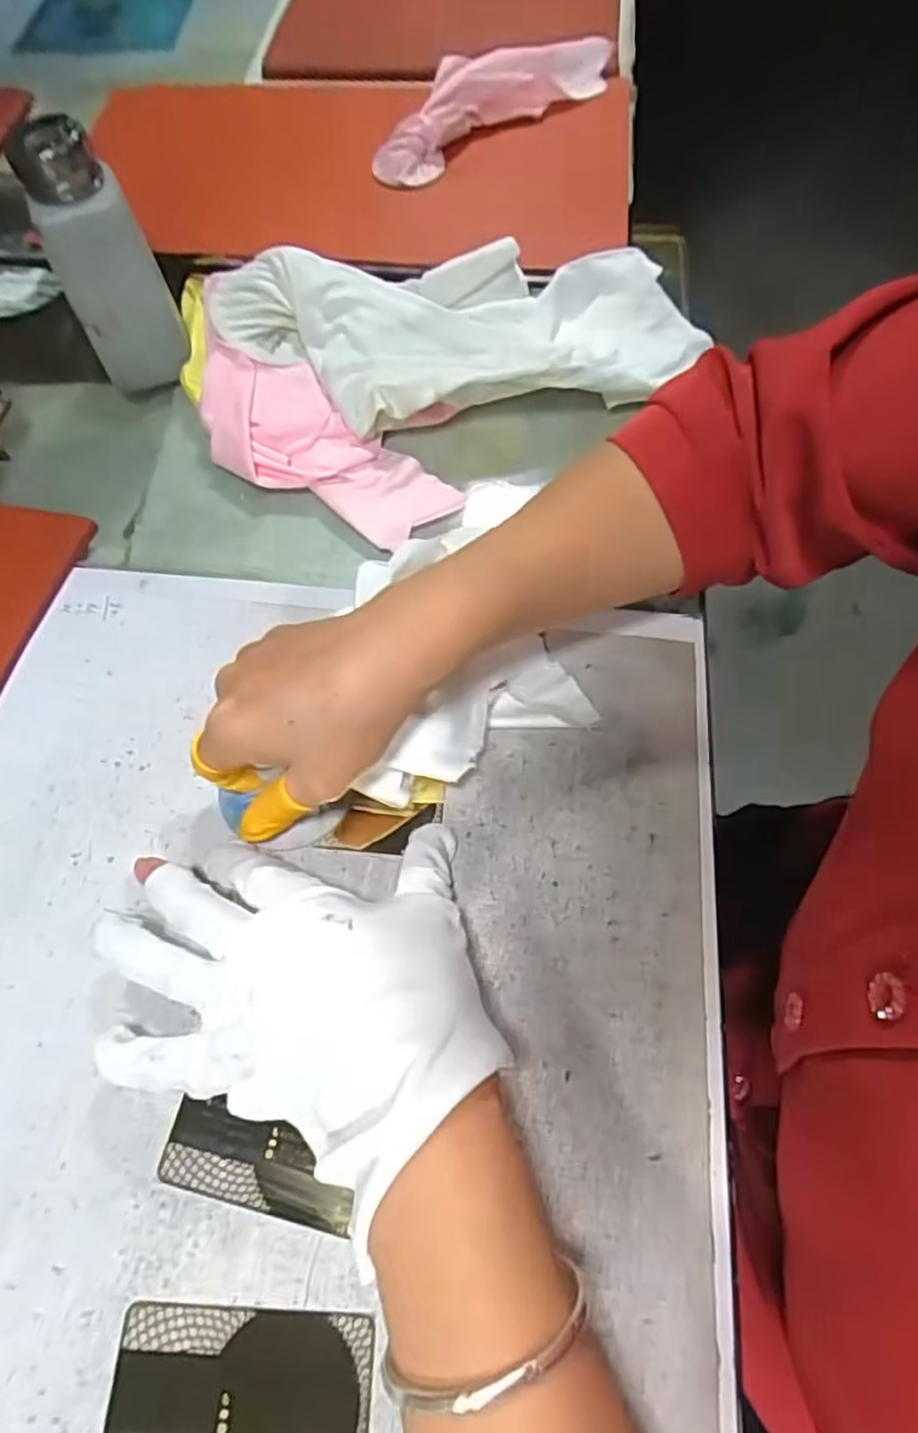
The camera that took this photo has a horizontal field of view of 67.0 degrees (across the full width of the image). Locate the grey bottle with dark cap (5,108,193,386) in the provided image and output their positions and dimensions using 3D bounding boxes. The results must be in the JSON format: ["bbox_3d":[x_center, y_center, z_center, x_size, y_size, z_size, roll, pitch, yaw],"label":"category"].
[{"bbox_3d":[-0.198,-0.252,0.395,0.052,0.128,0.038,-22,65,-9],"label":"grey bottle with dark cap"}]

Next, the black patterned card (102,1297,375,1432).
[{"bbox_3d":[-0.073,0.225,0.227,0.086,0.004,0.049,1,64,3],"label":"black patterned card"}]

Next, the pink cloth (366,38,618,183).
[{"bbox_3d":[0.027,-0.429,0.482,0.202,0.042,0.051,-34,68,-13],"label":"pink cloth"}]

